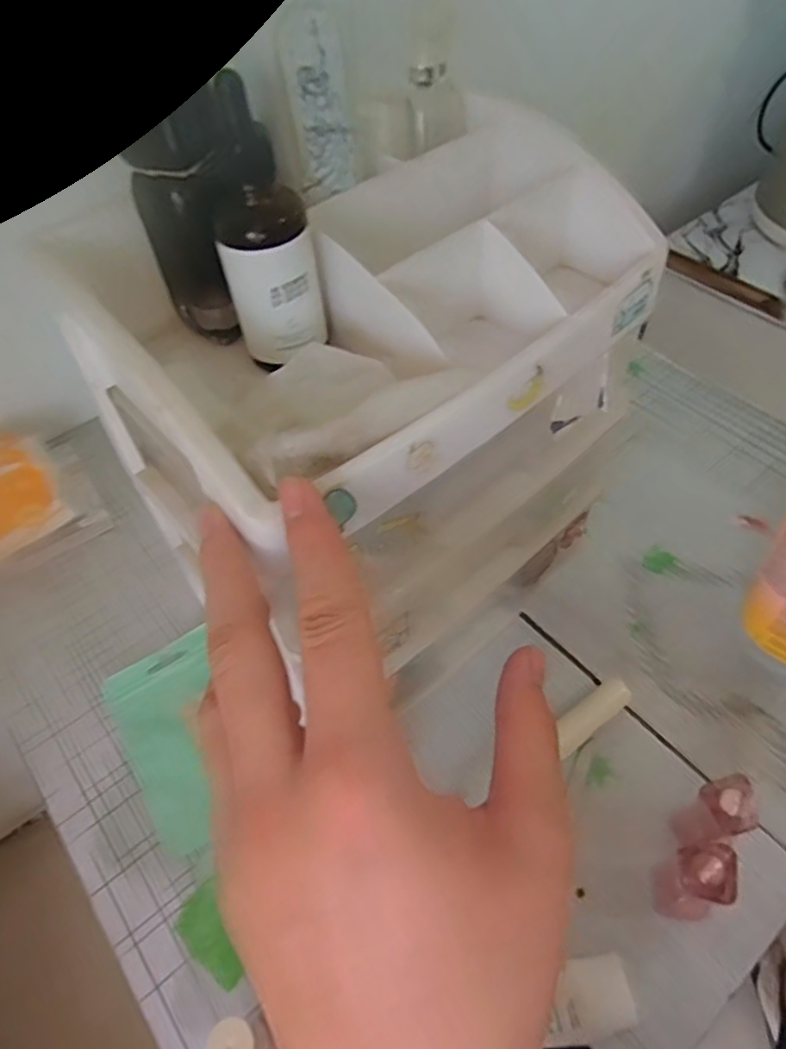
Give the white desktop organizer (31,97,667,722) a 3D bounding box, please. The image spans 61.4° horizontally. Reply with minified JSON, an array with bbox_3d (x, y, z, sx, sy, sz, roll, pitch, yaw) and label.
[{"bbox_3d":[0.007,-0.036,0.356,0.221,0.251,0.126,-34,58,-22],"label":"white desktop organizer"}]

